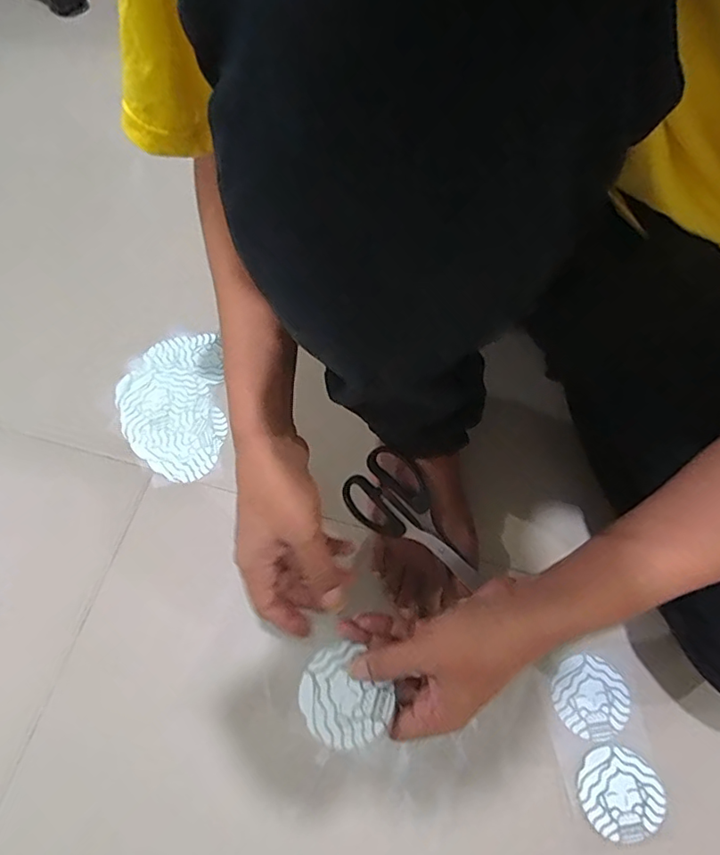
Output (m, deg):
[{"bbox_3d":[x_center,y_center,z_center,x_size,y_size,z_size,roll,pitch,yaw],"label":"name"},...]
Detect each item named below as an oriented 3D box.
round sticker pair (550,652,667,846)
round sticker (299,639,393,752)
[{"bbox_3d":[0.211,0.271,0.465,0.067,0.006,0.136,-6,60,-4],"label":"round sticker pair"},{"bbox_3d":[-0.013,0.194,0.388,0.058,0.011,0.066,-36,70,-19],"label":"round sticker"}]

